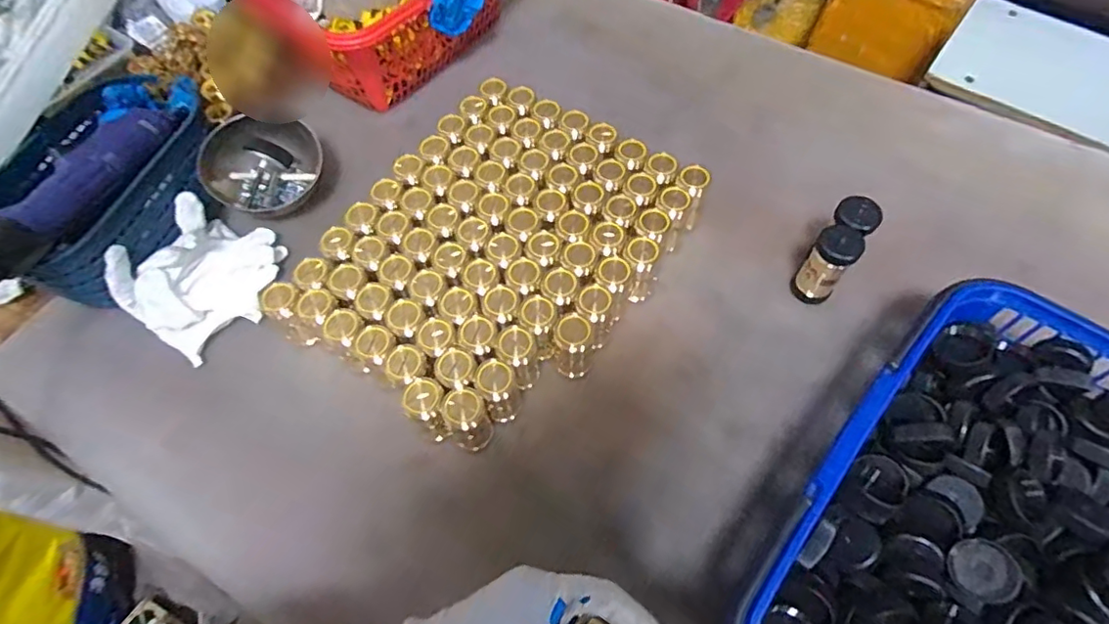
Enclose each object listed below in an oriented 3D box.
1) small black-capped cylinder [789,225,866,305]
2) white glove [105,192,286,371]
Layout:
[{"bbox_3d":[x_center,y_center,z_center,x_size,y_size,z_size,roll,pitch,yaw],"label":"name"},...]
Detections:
[{"bbox_3d":[0.233,-0.039,0.480,0.034,0.080,0.027,31,67,16],"label":"small black-capped cylinder"},{"bbox_3d":[-0.324,-0.038,0.510,0.122,0.049,0.131,30,67,16],"label":"white glove"}]

